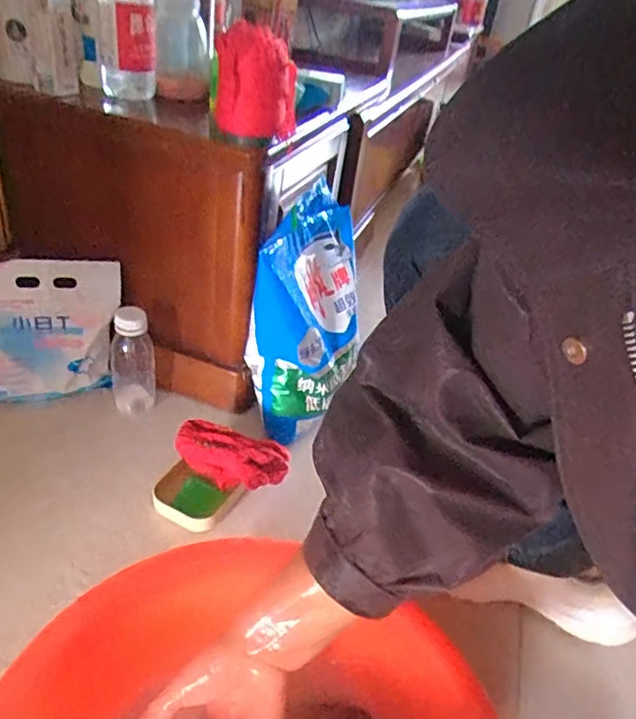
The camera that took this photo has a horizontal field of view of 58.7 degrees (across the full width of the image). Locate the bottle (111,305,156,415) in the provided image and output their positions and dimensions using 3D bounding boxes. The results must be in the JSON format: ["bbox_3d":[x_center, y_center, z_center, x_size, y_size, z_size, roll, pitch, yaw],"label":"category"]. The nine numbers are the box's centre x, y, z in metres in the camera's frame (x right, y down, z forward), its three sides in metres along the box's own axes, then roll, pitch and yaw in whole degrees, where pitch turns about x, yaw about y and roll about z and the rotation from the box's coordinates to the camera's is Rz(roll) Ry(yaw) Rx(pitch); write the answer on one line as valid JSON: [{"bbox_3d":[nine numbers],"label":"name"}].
[{"bbox_3d":[-0.251,0.010,0.770,0.059,0.164,0.053,-6,38,-21],"label":"bottle"}]

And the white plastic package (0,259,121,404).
[{"bbox_3d":[-0.373,-0.032,0.782,0.188,0.199,0.078,1,36,-10],"label":"white plastic package"}]

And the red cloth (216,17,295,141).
[{"bbox_3d":[-0.065,-0.295,0.604,0.082,0.104,0.068,6,36,-4],"label":"red cloth"}]

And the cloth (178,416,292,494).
[{"bbox_3d":[-0.106,0.118,0.684,0.134,0.061,0.074,19,34,-10],"label":"cloth"}]

